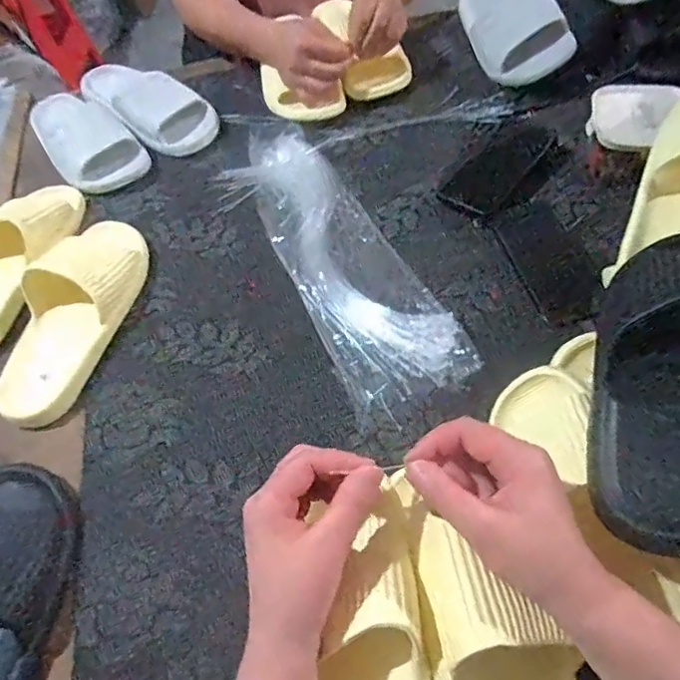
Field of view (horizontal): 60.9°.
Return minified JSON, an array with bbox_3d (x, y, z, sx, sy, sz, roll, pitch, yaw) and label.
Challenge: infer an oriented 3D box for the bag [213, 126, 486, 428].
[{"bbox_3d":[-0.008,-0.104,0.657,0.132,0.031,0.421,-26,57,-9],"label":"bag"}]

